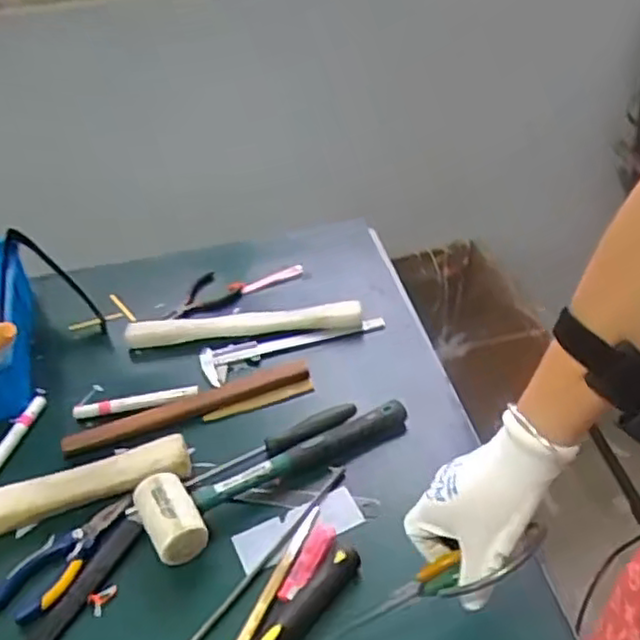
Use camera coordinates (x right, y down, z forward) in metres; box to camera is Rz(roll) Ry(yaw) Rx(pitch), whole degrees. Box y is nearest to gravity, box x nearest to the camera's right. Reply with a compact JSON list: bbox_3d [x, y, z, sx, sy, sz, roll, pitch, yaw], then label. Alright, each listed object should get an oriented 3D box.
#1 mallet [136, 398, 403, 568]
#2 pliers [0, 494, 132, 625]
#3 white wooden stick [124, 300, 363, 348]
[{"bbox_3d":[-0.042,0.134,0.674,0.284,0.044,0.080,-27,43,-24],"label":"mallet"},{"bbox_3d":[-0.236,0.213,0.629,0.057,0.016,0.134,16,43,24],"label":"pliers"},{"bbox_3d":[-0.096,0.007,0.855,0.293,0.032,0.029,-6,39,0],"label":"white wooden stick"}]

